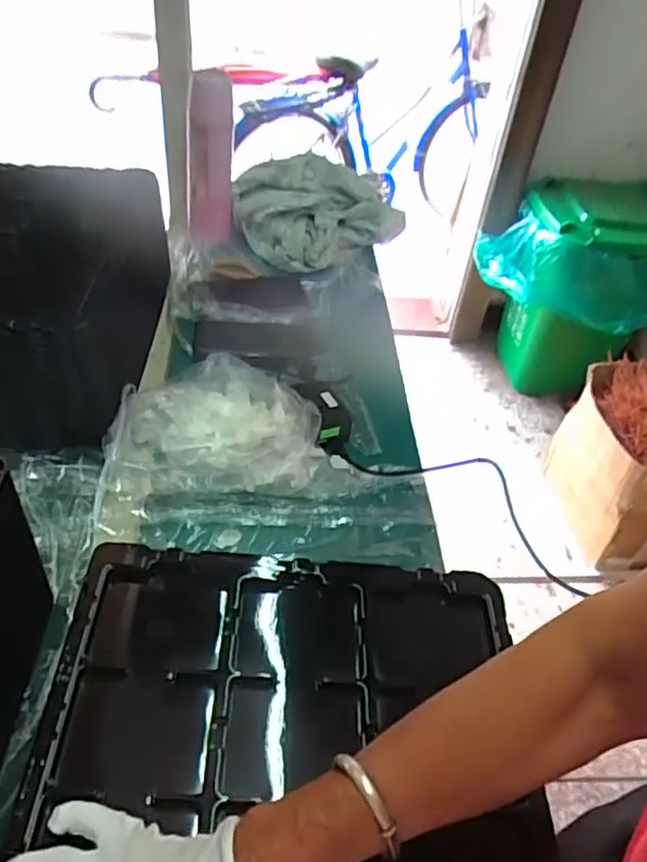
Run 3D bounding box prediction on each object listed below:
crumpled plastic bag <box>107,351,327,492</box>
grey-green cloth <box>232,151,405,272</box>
[{"bbox_3d":[-0.115,-0.004,0.712,0.213,0.064,0.179,-3,44,-11],"label":"crumpled plastic bag"},{"bbox_3d":[0.003,-0.354,1.030,0.266,0.179,0.067,-29,12,-25],"label":"grey-green cloth"}]

